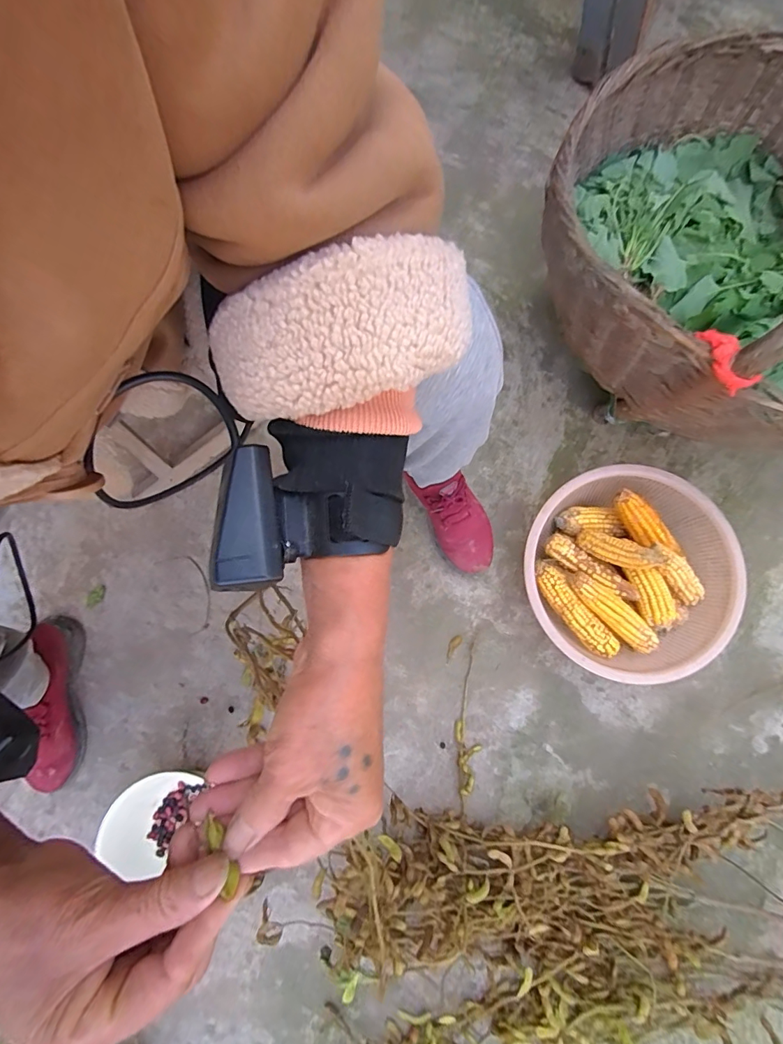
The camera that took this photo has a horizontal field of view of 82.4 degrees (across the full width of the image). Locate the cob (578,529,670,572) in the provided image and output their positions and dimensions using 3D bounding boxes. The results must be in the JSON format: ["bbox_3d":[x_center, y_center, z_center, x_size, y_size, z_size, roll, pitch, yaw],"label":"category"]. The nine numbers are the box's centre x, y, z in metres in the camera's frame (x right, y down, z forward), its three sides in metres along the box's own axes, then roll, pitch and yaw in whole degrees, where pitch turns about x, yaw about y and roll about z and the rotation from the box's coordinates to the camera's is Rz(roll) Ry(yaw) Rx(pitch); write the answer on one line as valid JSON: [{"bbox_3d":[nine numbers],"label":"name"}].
[{"bbox_3d":[0.316,0.042,0.621,0.109,0.034,0.035,18,78,33],"label":"cob"}]

